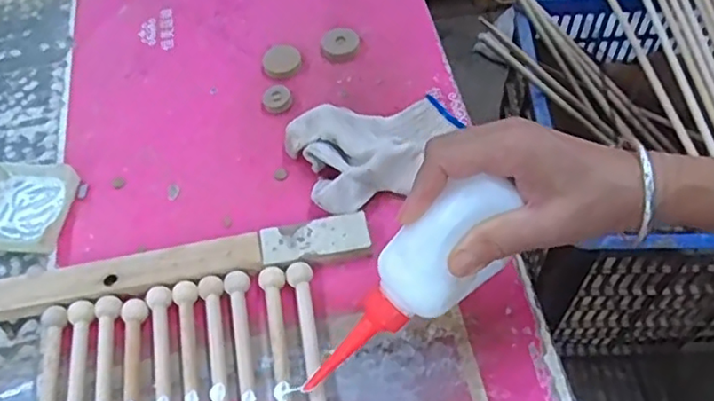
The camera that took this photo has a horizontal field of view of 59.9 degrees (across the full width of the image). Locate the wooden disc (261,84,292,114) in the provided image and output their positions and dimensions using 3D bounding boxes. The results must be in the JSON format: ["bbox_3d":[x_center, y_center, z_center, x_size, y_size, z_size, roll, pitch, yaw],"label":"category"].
[{"bbox_3d":[-0.071,-0.092,0.555,0.026,0.009,0.027,-2,57,4],"label":"wooden disc"}]

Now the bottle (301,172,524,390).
[{"bbox_3d":[0.033,0.056,0.384,0.049,0.040,0.172,46,106,27],"label":"bottle"}]

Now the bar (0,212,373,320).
[{"bbox_3d":[-0.134,0.051,0.467,0.288,0.019,0.033,-11,57,-2],"label":"bar"}]

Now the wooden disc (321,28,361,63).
[{"bbox_3d":[-0.016,-0.148,0.583,0.033,0.010,0.035,-2,57,4],"label":"wooden disc"}]

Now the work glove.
[{"bbox_3d":[0.017,-0.047,0.505,0.132,0.034,0.103,-23,59,-10],"label":"work glove"}]

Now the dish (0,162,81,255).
[{"bbox_3d":[-0.276,0.005,0.513,0.073,0.014,0.080,2,58,6],"label":"dish"}]

